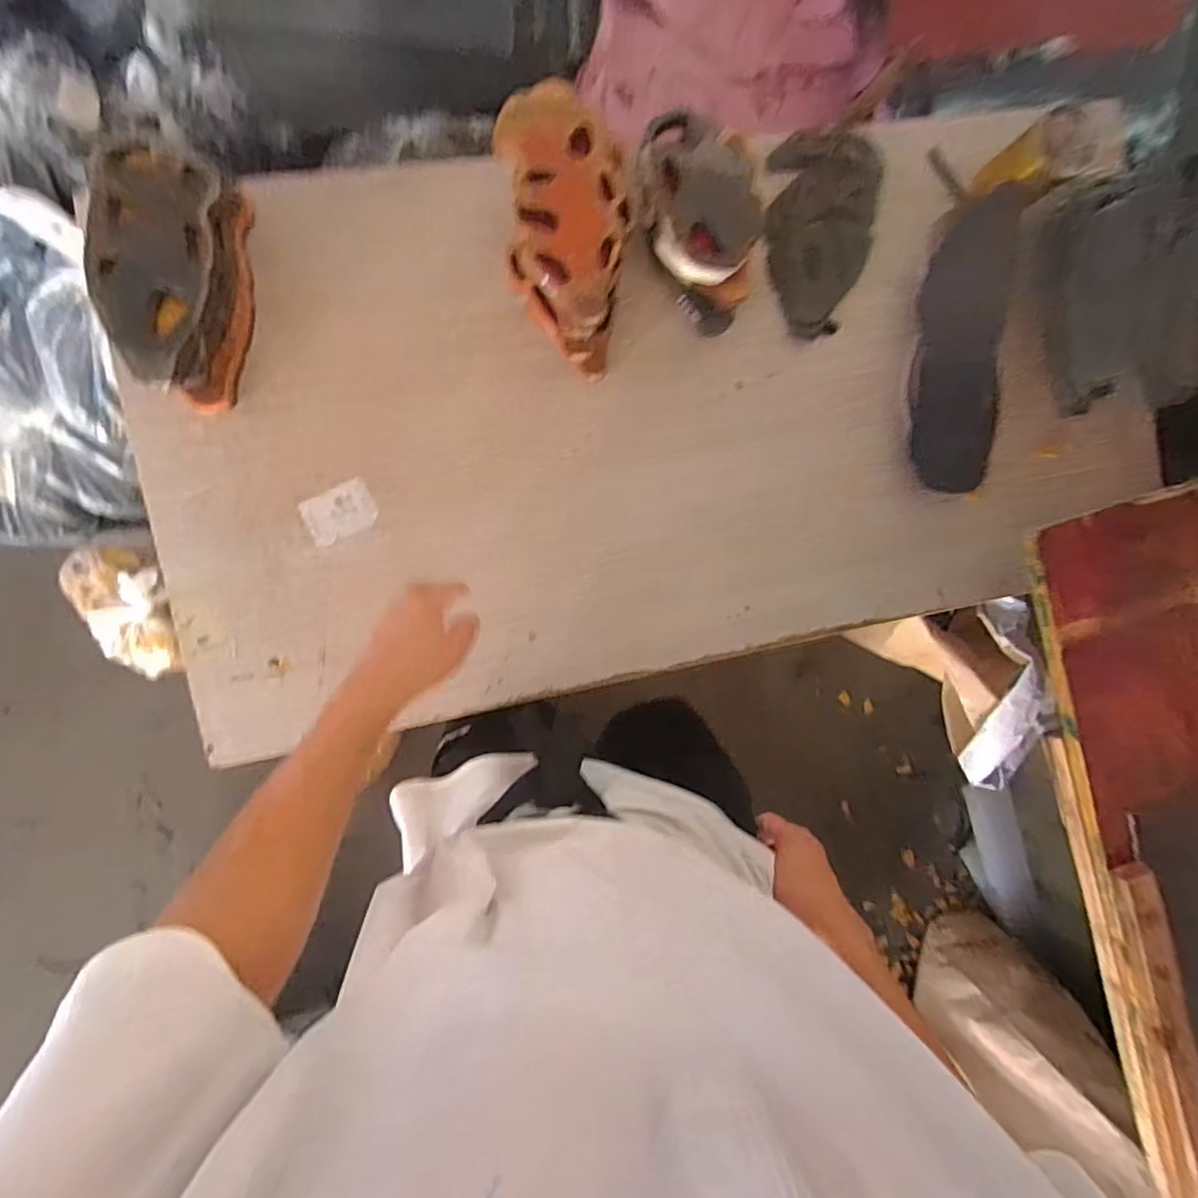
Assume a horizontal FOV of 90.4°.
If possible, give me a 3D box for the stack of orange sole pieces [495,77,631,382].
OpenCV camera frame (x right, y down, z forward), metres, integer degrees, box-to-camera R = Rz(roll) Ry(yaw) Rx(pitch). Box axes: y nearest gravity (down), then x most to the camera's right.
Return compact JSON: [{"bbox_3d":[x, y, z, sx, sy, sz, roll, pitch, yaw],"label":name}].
[{"bbox_3d":[-0.031,-0.359,0.587,0.112,0.101,0.231,-7,94,-7],"label":"stack of orange sole pieces"}]

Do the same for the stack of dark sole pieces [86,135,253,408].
[{"bbox_3d":[-0.399,-0.296,0.559,0.106,0.071,0.214,3,92,-7],"label":"stack of dark sole pieces"}]

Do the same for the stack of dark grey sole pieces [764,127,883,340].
[{"bbox_3d":[0.266,-0.429,0.695,0.145,0.042,0.239,-3,93,-7],"label":"stack of dark grey sole pieces"}]

